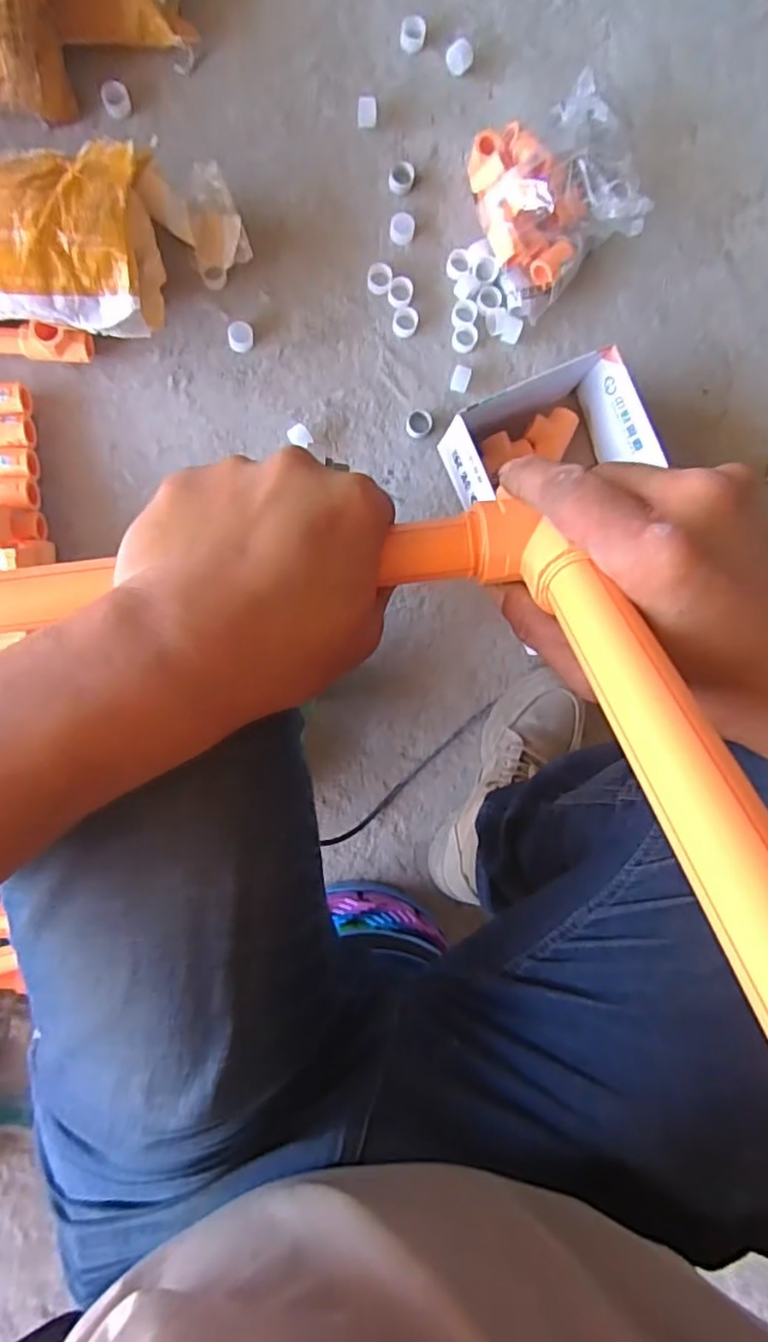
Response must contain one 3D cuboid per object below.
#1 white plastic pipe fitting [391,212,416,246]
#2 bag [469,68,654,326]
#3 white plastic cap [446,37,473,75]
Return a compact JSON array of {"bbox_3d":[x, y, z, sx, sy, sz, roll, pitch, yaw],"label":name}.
[{"bbox_3d":[0.021,-0.516,0.754,0.028,0.013,0.031,2,89,-6],"label":"white plastic pipe fitting"},{"bbox_3d":[0.191,-0.541,0.726,0.167,0.103,0.228,-15,92,-7],"label":"bag"},{"bbox_3d":[0.089,-0.718,0.755,0.030,0.023,0.030,0,89,-6],"label":"white plastic cap"}]

